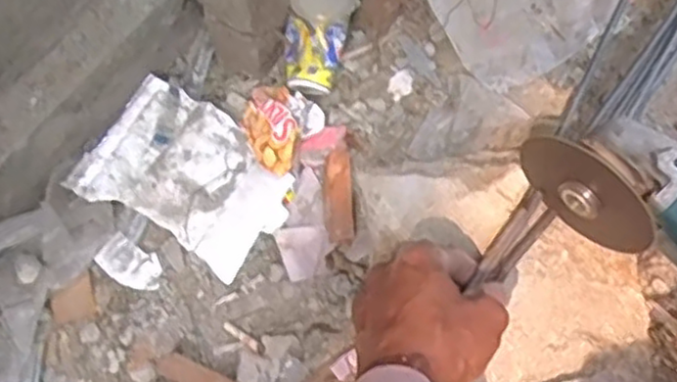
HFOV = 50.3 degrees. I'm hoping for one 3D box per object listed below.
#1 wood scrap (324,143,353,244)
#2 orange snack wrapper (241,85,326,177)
[{"bbox_3d":[0.000,0.001,0.635,0.023,0.013,0.088,-3,72,-3],"label":"wood scrap"},{"bbox_3d":[-0.056,-0.057,0.638,0.067,0.026,0.071,1,72,-2],"label":"orange snack wrapper"}]

